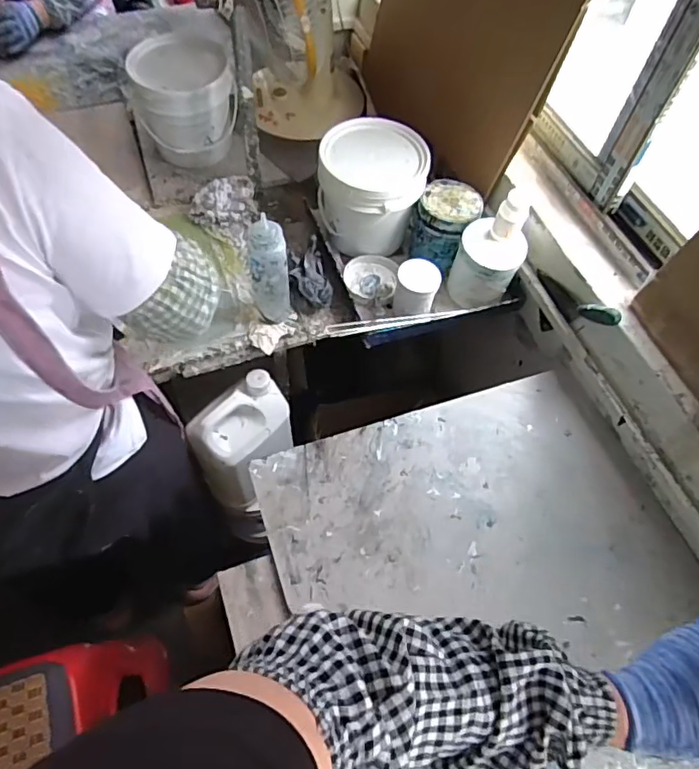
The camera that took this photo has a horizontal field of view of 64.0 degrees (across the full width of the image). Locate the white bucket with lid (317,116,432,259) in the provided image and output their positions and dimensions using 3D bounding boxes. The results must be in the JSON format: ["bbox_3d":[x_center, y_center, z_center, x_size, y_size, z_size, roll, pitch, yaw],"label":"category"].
[{"bbox_3d":[0.042,-0.378,1.094,0.203,0.199,0.175,16,60,6],"label":"white bucket with lid"}]

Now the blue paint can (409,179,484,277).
[{"bbox_3d":[0.189,-0.310,1.090,0.108,0.122,0.114,1,59,-2],"label":"blue paint can"}]

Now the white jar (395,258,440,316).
[{"bbox_3d":[0.123,-0.171,1.032,0.074,0.091,0.074,1,59,-2],"label":"white jar"}]

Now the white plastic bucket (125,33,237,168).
[{"bbox_3d":[-0.363,-0.611,1.215,0.197,0.199,0.218,-17,62,-13],"label":"white plastic bucket"}]

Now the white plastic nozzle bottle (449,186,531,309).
[{"bbox_3d":[0.255,-0.239,1.008,0.116,0.204,0.102,18,60,7],"label":"white plastic nozzle bottle"}]

